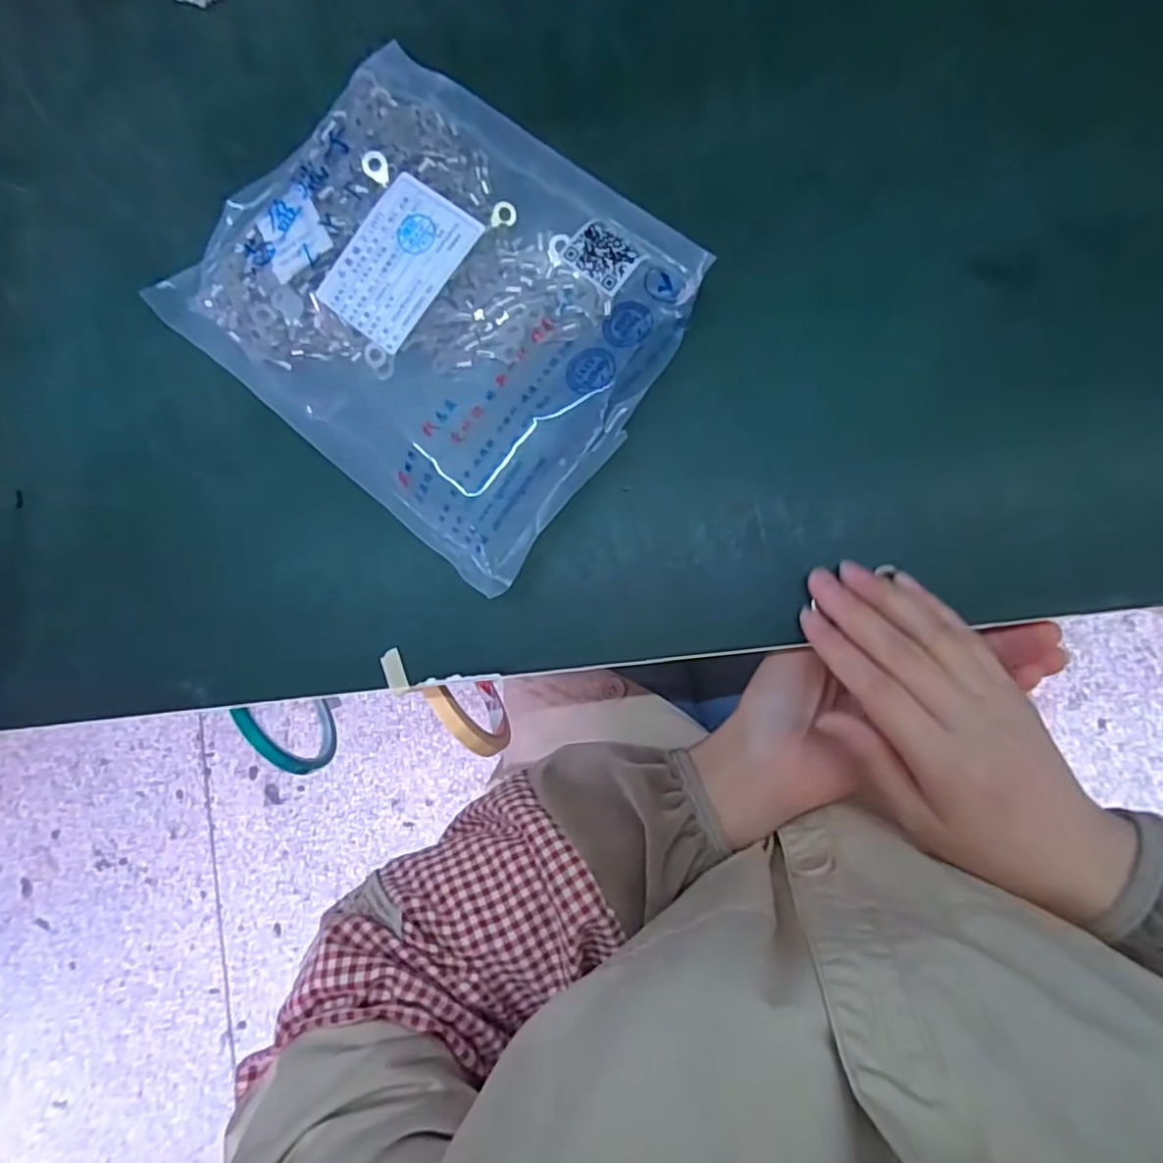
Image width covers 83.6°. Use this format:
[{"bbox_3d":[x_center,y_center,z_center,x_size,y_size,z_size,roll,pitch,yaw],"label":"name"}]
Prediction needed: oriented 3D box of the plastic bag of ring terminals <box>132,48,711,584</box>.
[{"bbox_3d":[-0.075,-0.139,0.323,0.235,0.039,0.179,39,94,7],"label":"plastic bag of ring terminals"}]

